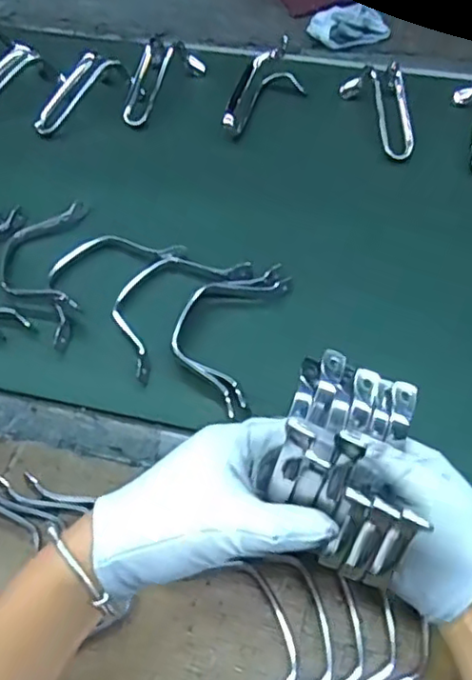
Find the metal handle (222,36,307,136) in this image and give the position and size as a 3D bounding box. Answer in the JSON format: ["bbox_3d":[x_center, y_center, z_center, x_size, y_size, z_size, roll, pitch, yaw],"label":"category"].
[{"bbox_3d":[0.034,-0.273,0.695,0.083,0.051,0.118,8,58,9],"label":"metal handle"}]

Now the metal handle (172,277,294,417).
[{"bbox_3d":[-0.010,-0.009,0.530,0.075,0.026,0.150,17,59,13],"label":"metal handle"}]

